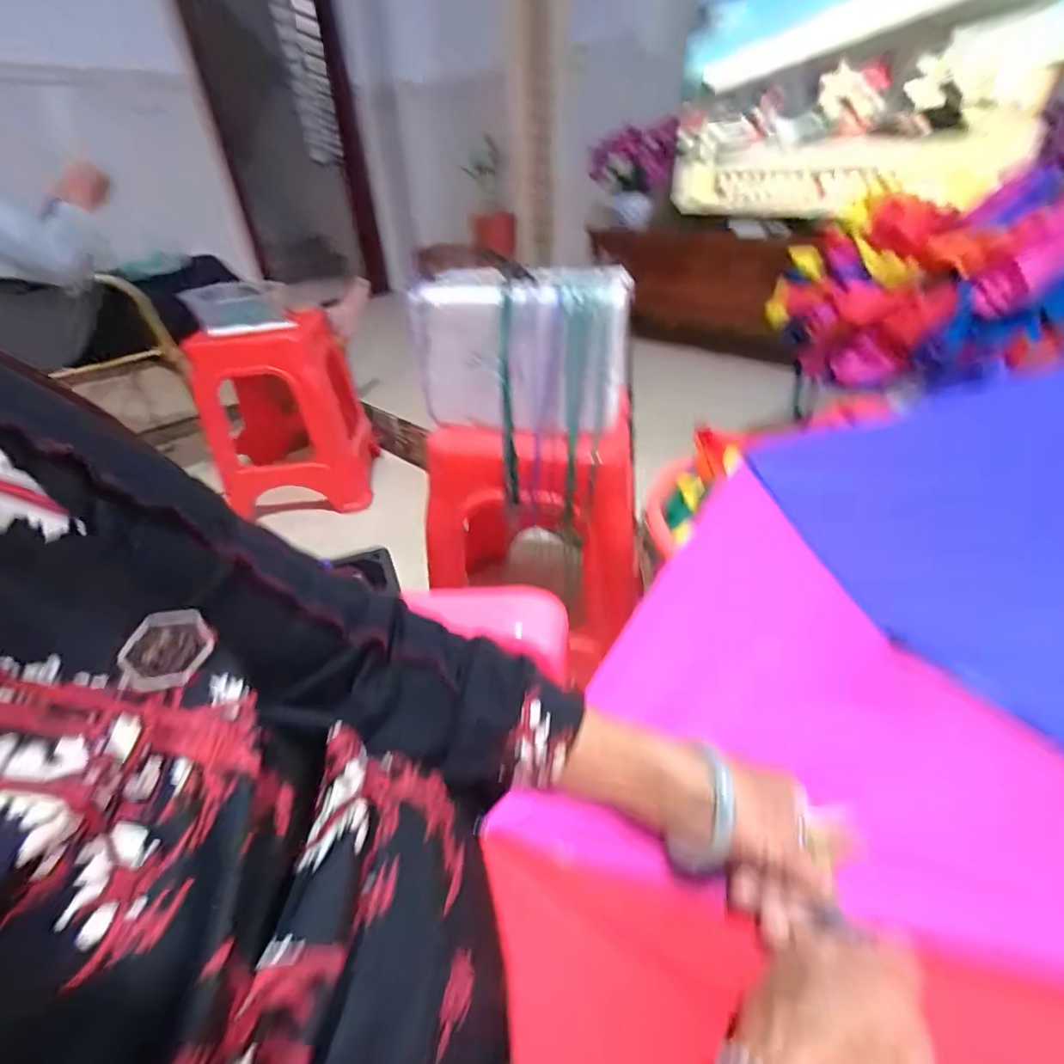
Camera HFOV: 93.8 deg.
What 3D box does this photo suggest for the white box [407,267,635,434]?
[{"bbox_3d":[-0.015,-0.259,0.709,0.293,0.199,0.158,5,37,11],"label":"white box"}]

